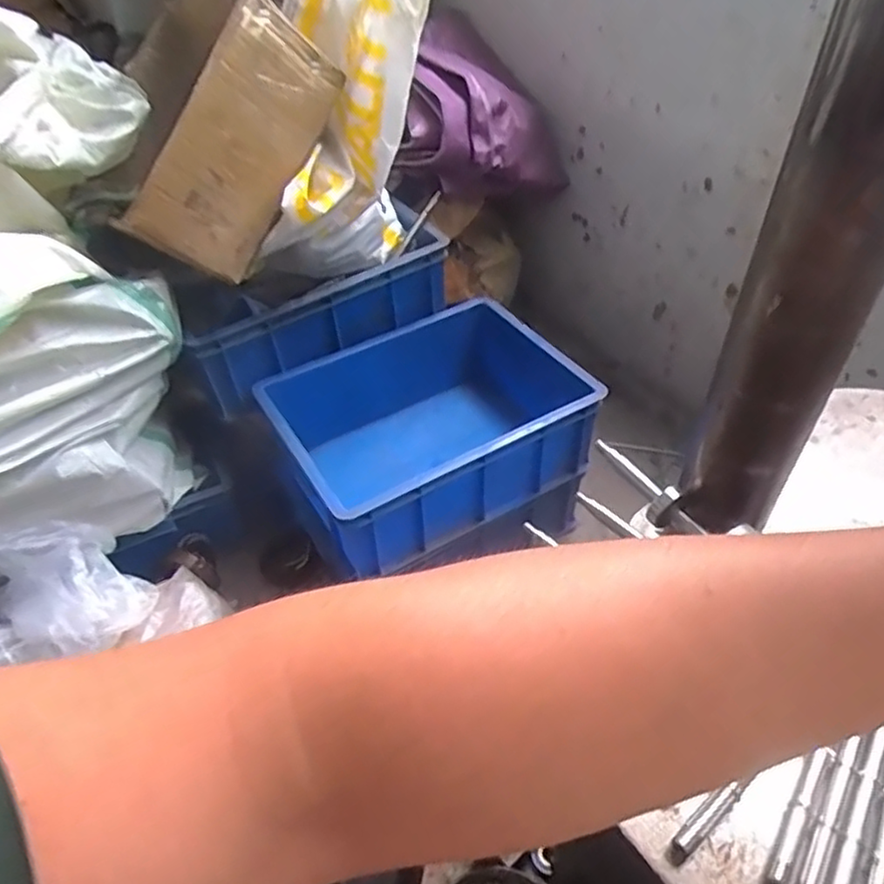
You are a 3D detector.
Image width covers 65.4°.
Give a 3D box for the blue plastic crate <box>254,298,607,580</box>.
[{"bbox_3d":[-0.013,-0.016,0.982,0.399,0.171,0.291,-22,48,-19],"label":"blue plastic crate"}]

